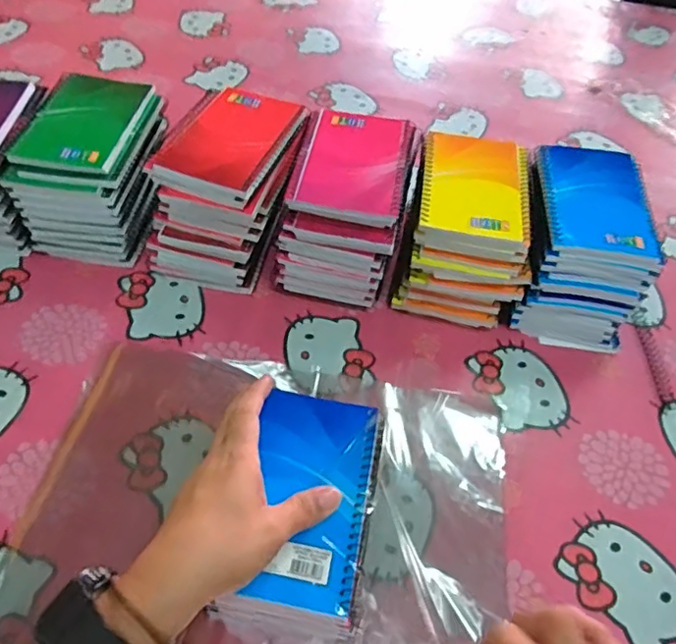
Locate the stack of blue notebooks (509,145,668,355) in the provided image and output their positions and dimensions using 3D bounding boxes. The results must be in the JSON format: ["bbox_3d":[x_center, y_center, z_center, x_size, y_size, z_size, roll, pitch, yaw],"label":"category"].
[{"bbox_3d":[0.212,-0.069,0.511,0.099,0.107,0.145,10,52,3],"label":"stack of blue notebooks"}]

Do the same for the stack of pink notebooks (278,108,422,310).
[{"bbox_3d":[0.007,-0.100,0.514,0.101,0.112,0.137,12,52,4],"label":"stack of pink notebooks"}]

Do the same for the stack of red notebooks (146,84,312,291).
[{"bbox_3d":[-0.097,-0.122,0.524,0.111,0.114,0.148,13,52,5],"label":"stack of red notebooks"}]

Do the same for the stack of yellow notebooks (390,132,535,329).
[{"bbox_3d":[0.114,-0.083,0.514,0.107,0.110,0.136,12,52,4],"label":"stack of yellow notebooks"}]

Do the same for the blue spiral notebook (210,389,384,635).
[{"bbox_3d":[-0.015,0.112,0.353,0.076,0.014,0.137,7,53,1],"label":"blue spiral notebook"}]

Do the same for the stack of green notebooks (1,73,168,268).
[{"bbox_3d":[-0.214,-0.137,0.525,0.106,0.113,0.132,7,52,0],"label":"stack of green notebooks"}]

